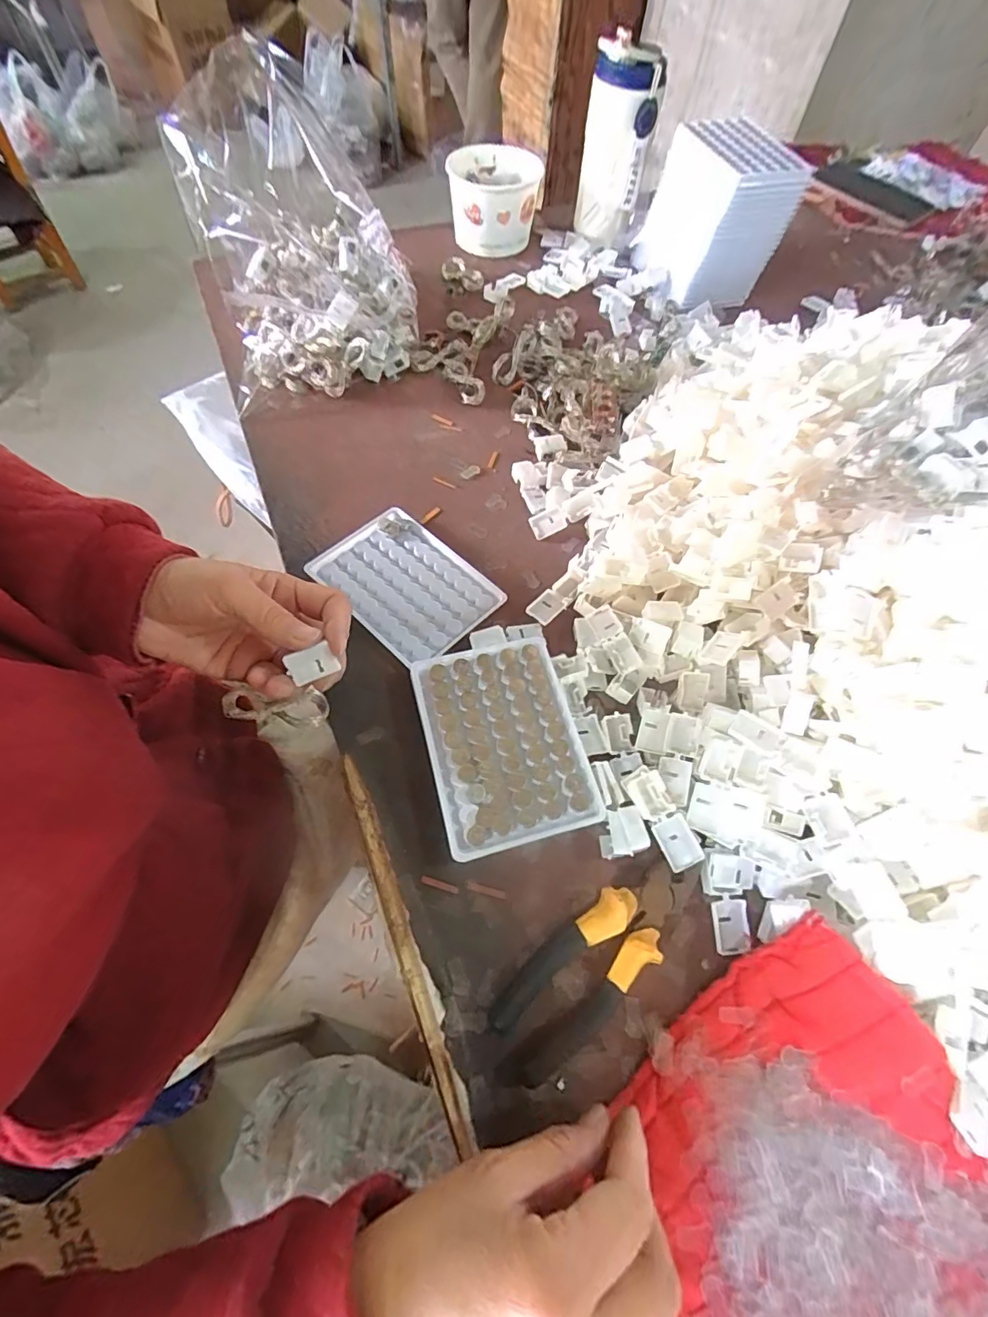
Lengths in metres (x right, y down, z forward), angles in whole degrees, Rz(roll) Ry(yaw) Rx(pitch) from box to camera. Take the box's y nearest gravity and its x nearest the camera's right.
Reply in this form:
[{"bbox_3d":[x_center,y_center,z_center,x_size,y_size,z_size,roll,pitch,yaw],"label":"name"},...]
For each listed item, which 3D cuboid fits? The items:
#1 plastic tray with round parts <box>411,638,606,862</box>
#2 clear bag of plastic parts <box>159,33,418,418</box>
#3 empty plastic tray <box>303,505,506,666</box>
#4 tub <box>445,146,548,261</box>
[{"bbox_3d":[0.005,0.052,0.331,0.096,0.015,0.129,-13,63,-9],"label":"plastic tray with round parts"},{"bbox_3d":[-0.172,-0.388,0.477,0.166,0.176,0.220,-6,62,-5],"label":"clear bag of plastic parts"},{"bbox_3d":[-0.069,-0.059,0.396,0.135,0.010,0.093,40,67,18],"label":"empty plastic tray"},{"bbox_3d":[0.002,-0.558,0.632,0.107,0.083,0.110,1,61,-2],"label":"tub"}]

